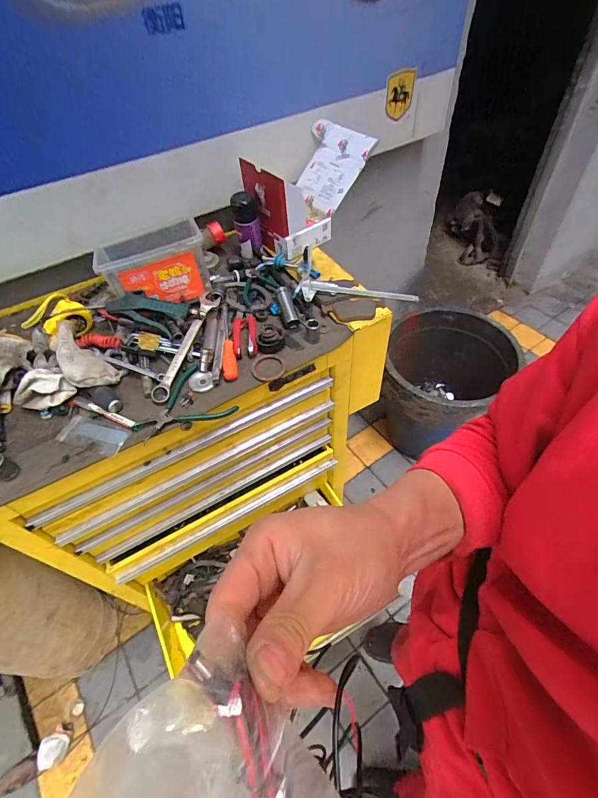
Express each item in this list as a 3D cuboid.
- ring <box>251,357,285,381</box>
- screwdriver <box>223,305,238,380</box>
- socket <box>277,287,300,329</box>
[{"bbox_3d":[-0.057,-0.056,0.709,0.062,0.011,0.054,-11,51,-3],"label":"ring"},{"bbox_3d":[-0.132,-0.108,0.718,0.023,0.017,0.169,-11,51,-3],"label":"screwdriver"},{"bbox_3d":[-0.022,-0.179,0.752,0.028,0.021,0.082,-15,72,-6],"label":"socket"}]

